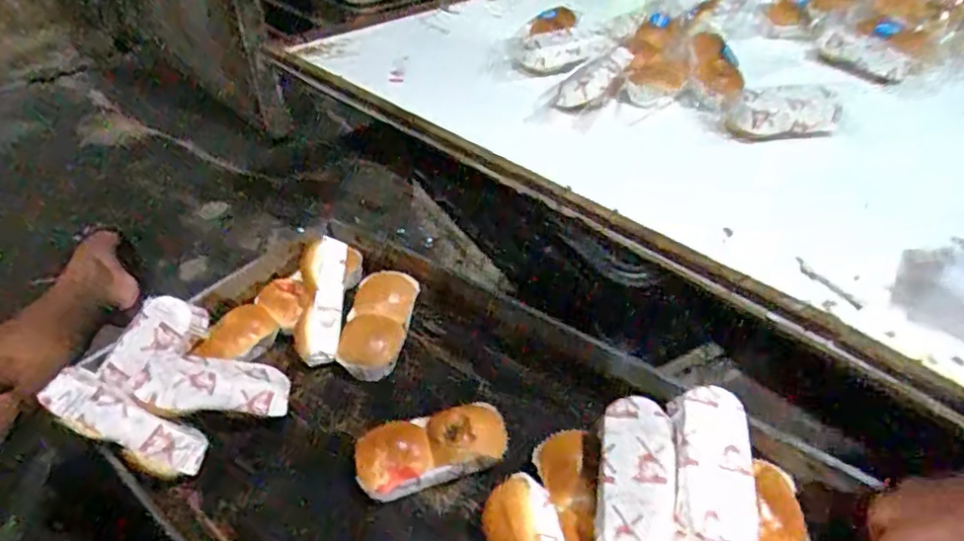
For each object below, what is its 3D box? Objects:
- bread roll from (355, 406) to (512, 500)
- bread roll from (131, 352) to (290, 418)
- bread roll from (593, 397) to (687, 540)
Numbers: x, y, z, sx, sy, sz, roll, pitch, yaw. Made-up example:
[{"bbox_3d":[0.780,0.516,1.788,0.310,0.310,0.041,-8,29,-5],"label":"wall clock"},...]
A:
[{"bbox_3d":[-0.047,0.172,0.603,0.140,0.042,0.066,-18,58,-5],"label":"bread roll"},{"bbox_3d":[-0.267,0.116,0.632,0.141,0.039,0.062,11,36,-34],"label":"bread roll"},{"bbox_3d":[0.126,0.175,0.514,0.064,0.056,0.139,3,39,7],"label":"bread roll"}]

